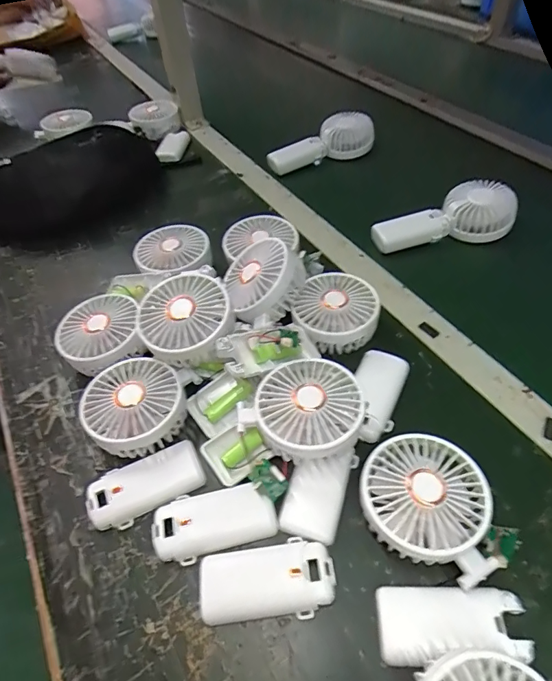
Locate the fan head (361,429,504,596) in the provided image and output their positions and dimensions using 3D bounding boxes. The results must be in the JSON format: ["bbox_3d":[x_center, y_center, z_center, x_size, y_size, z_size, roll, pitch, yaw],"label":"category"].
[{"bbox_3d":[0.108,0.120,0.323,0.094,0.044,0.091,10,50,12],"label":"fan head"}]

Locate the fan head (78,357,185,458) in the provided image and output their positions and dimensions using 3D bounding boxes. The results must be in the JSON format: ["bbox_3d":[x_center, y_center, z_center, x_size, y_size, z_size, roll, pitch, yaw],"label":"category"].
[{"bbox_3d":[-0.124,0.061,0.389,0.081,0.050,0.084,-2,48,2],"label":"fan head"}]

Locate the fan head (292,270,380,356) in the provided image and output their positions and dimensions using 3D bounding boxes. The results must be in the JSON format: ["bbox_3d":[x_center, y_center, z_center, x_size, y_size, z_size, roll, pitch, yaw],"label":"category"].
[{"bbox_3d":[0.059,-0.028,0.442,0.083,0.045,0.086,-2,48,2],"label":"fan head"}]

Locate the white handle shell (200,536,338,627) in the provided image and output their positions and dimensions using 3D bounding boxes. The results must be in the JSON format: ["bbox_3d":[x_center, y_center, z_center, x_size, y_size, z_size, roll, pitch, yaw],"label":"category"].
[{"bbox_3d":[-0.007,0.172,0.310,0.094,0.016,0.048,-10,49,-5],"label":"white handle shell"}]

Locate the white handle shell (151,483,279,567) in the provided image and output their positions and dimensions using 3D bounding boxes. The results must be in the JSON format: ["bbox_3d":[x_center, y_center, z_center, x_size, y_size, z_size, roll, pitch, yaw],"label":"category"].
[{"bbox_3d":[-0.049,0.138,0.337,0.092,0.011,0.047,-15,49,-10],"label":"white handle shell"}]

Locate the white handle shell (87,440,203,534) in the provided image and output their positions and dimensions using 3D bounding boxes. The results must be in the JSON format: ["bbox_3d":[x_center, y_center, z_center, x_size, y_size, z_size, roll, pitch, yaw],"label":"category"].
[{"bbox_3d":[-0.109,0.122,0.364,0.093,0.015,0.045,-19,50,-13],"label":"white handle shell"}]

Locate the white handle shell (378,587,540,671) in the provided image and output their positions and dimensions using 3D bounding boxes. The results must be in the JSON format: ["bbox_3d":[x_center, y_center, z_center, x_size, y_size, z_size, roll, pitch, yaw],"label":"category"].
[{"bbox_3d":[0.114,0.187,0.285,0.091,0.019,0.043,0,49,4],"label":"white handle shell"}]

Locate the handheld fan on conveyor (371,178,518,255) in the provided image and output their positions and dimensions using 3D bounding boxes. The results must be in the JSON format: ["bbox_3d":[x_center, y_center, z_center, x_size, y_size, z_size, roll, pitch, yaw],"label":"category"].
[{"bbox_3d":[0.214,-0.160,0.553,0.177,0.047,0.069,-13,49,-8],"label":"handheld fan on conveyor"}]

